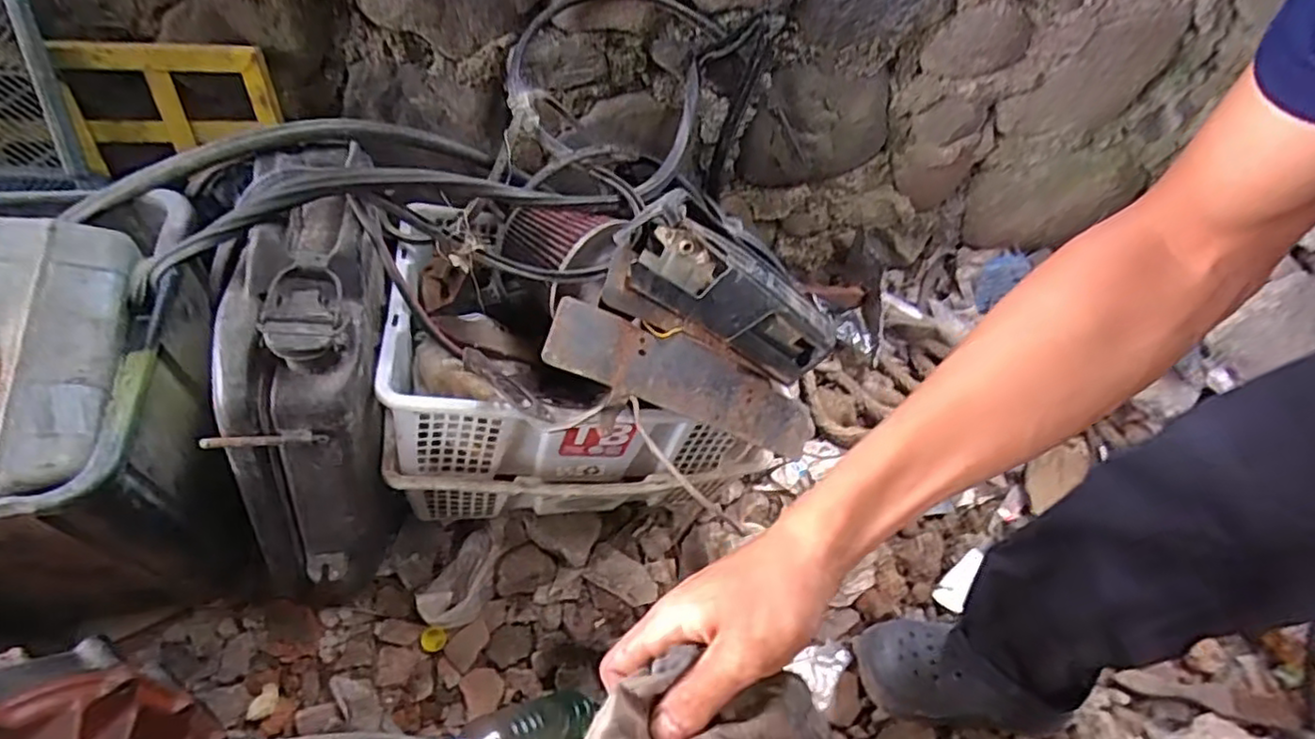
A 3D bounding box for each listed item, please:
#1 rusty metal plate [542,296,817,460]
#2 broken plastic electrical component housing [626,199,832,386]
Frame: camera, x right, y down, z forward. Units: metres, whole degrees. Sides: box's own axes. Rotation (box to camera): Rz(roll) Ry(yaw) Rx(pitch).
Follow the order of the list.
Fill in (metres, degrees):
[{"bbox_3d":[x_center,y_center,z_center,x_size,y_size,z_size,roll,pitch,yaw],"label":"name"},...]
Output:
[{"bbox_3d":[0.041,0.012,0.729,0.346,0.012,0.084,23,71,-27],"label":"rusty metal plate"},{"bbox_3d":[0.082,-0.076,0.723,0.257,0.089,0.078,34,51,-19],"label":"broken plastic electrical component housing"}]

